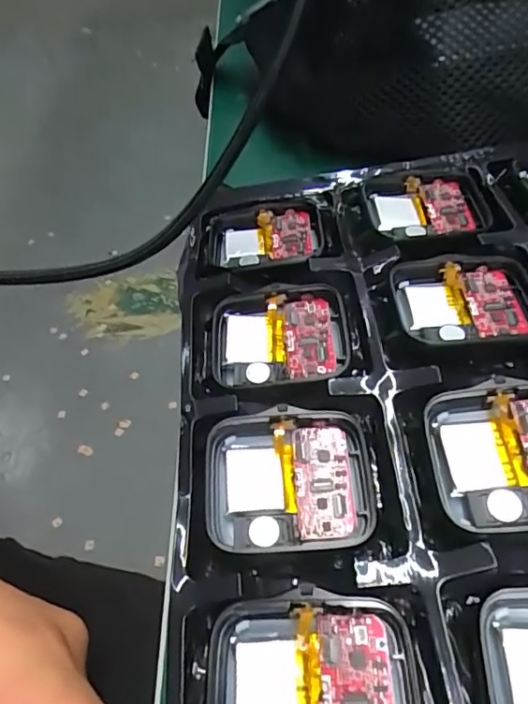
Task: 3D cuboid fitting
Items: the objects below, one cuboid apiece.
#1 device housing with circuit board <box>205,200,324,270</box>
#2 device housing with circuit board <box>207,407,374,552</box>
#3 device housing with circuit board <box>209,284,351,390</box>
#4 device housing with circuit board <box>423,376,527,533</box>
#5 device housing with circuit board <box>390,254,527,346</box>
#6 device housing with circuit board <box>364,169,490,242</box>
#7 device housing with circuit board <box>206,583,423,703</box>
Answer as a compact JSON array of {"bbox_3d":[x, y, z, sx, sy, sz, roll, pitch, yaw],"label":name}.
[{"bbox_3d":[0.001,-0.043,0.197,0.042,0.012,0.034,-6,53,3],"label":"device housing with circuit board"},{"bbox_3d":[0.006,0.033,0.139,0.043,0.006,0.036,-5,53,4],"label":"device housing with circuit board"},{"bbox_3d":[0.005,-0.004,0.169,0.042,0.011,0.035,-4,53,5],"label":"device housing with circuit board"},{"bbox_3d":[0.063,0.025,0.129,0.041,0.012,0.036,-6,53,4],"label":"device housing with circuit board"},{"bbox_3d":[0.063,-0.016,0.162,0.043,0.010,0.035,-6,53,3],"label":"device housing with circuit board"},{"bbox_3d":[0.059,-0.054,0.193,0.042,0.009,0.038,-4,53,5],"label":"device housing with circuit board"},{"bbox_3d":[0.010,0.070,0.109,0.042,0.009,0.036,-1,53,7],"label":"device housing with circuit board"}]

